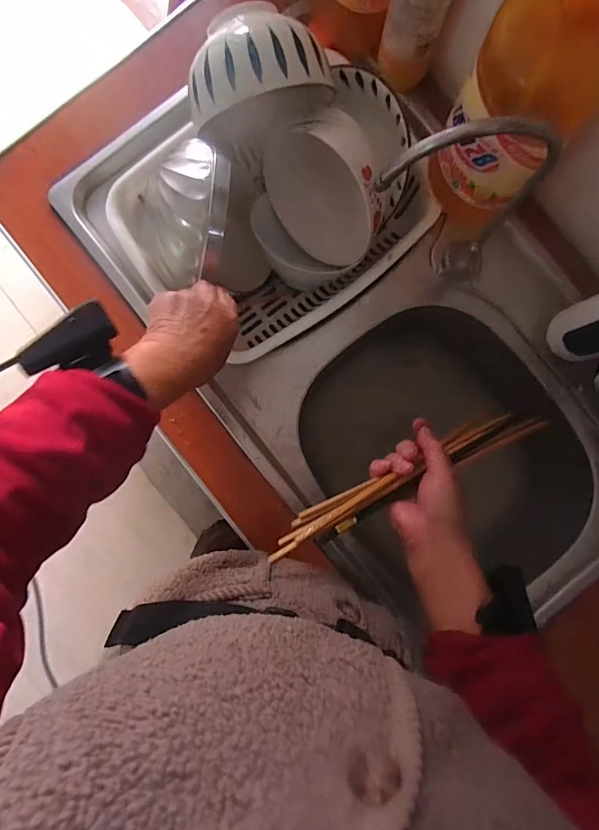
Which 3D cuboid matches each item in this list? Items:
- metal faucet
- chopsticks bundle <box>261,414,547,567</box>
[{"bbox_3d":[0.134,-0.170,0.396,0.148,0.253,0.039,-12,88,-1],"label":"metal faucet"},{"bbox_3d":[0.103,0.059,0.415,0.286,0.028,0.033,-23,88,-10],"label":"chopsticks bundle"}]

